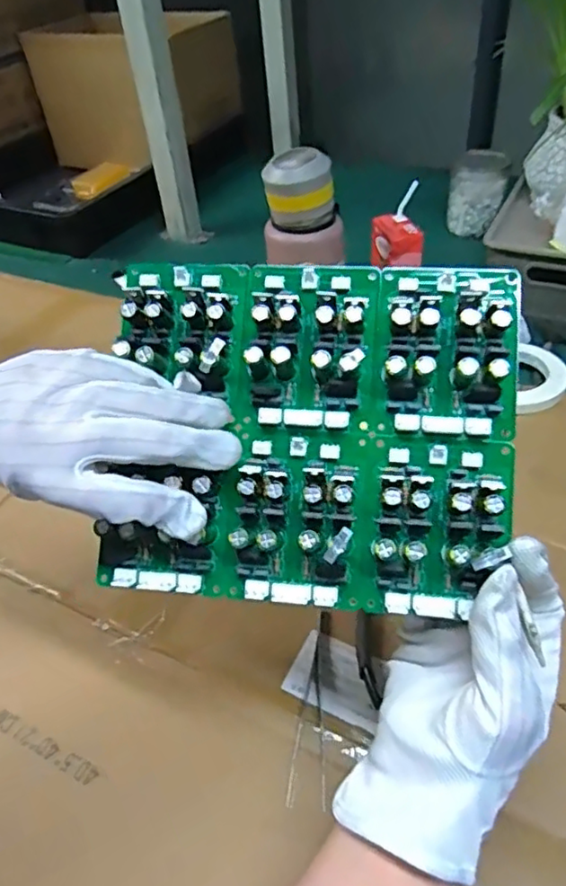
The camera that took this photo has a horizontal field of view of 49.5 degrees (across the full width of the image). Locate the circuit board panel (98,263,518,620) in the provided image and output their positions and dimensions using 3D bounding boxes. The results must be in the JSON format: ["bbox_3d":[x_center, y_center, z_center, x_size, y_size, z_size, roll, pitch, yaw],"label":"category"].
[{"bbox_3d":[0.012,-0.006,0.311,0.198,0.027,0.170,4,87,9],"label":"circuit board panel"}]

